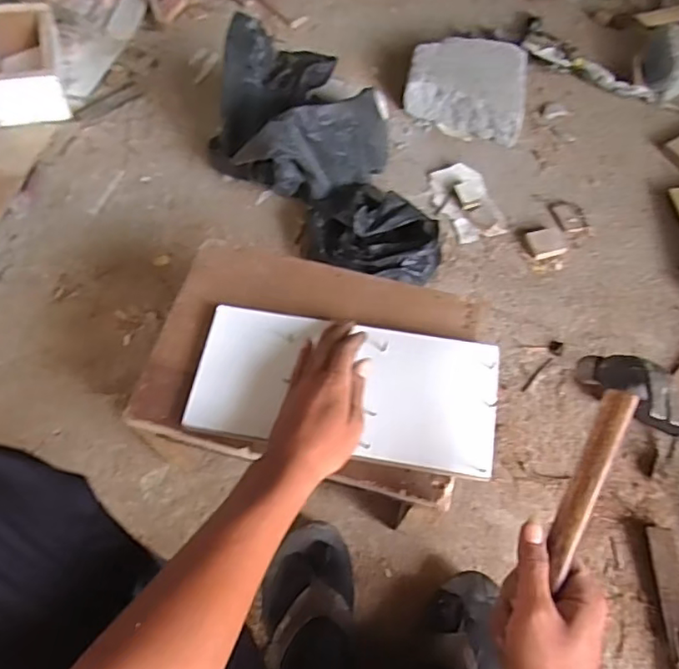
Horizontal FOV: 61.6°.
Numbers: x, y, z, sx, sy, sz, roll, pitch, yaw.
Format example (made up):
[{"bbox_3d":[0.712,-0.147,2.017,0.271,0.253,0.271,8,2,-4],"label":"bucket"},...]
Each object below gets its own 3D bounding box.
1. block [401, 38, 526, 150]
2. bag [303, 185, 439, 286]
[{"bbox_3d":[0.226,-0.447,1.000,0.205,0.087,0.182,14,65,6],"label":"block"},{"bbox_3d":[0.051,-0.148,0.862,0.207,0.071,0.151,15,65,6],"label":"bag"}]

